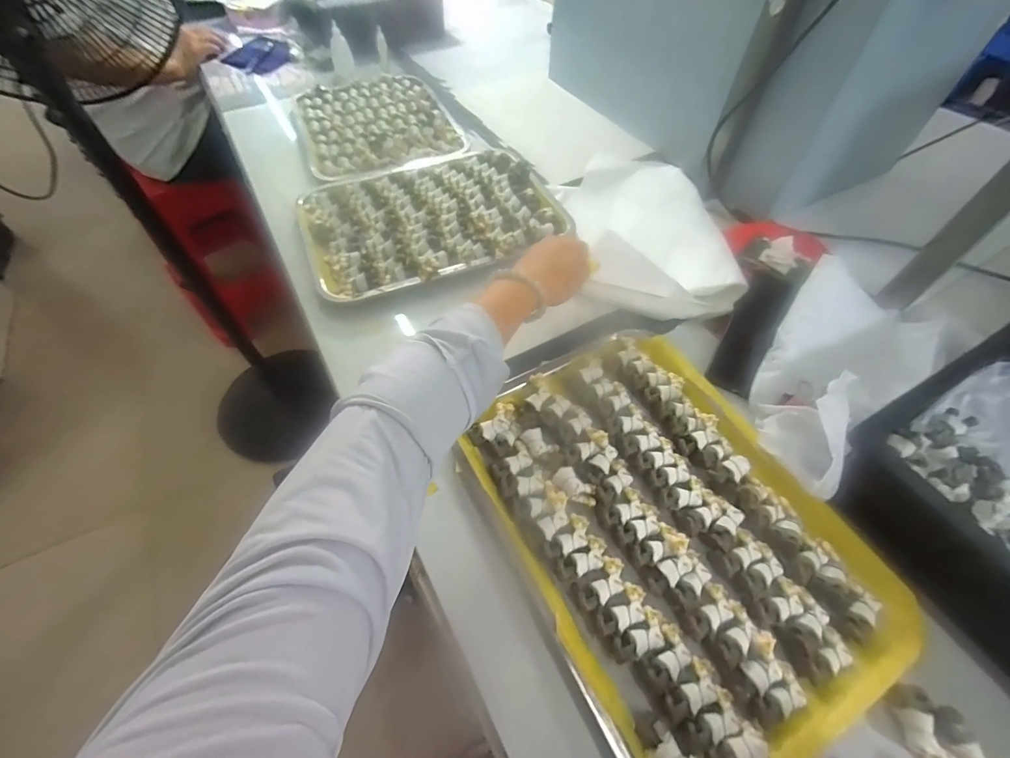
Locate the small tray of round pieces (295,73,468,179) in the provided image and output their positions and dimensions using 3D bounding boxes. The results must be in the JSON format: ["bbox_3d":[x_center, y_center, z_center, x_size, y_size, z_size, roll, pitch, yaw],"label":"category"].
[{"bbox_3d":[-0.234,-0.465,0.773,0.261,0.052,0.344,-20,59,-13],"label":"small tray of round pieces"}]

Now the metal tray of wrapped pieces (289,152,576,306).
[{"bbox_3d":[-0.102,-0.230,0.605,0.343,0.031,0.260,-22,60,-15],"label":"metal tray of wrapped pieces"}]

